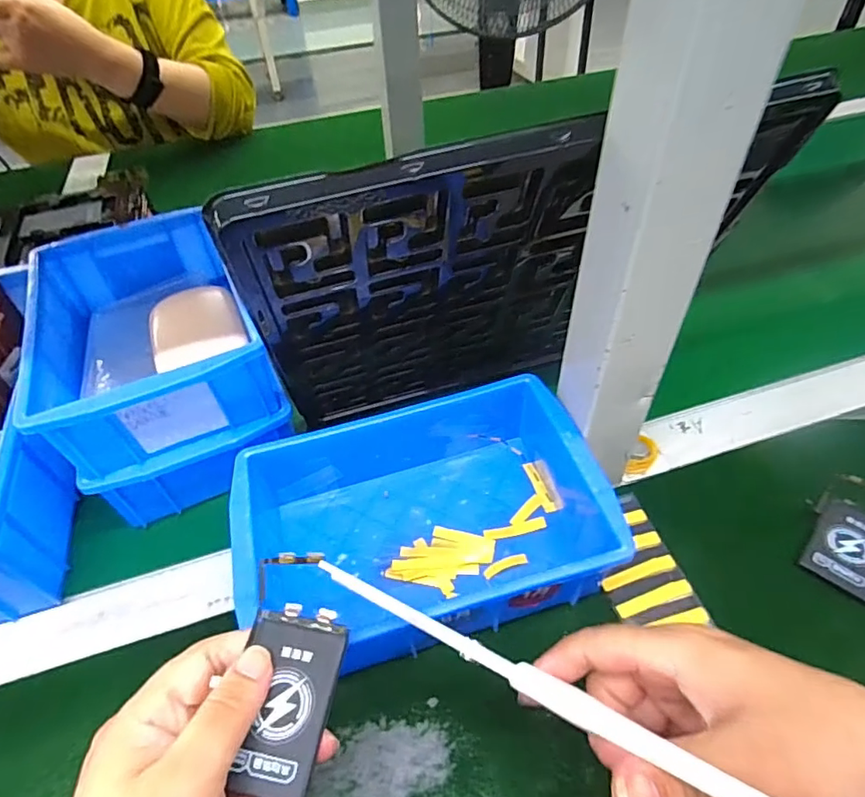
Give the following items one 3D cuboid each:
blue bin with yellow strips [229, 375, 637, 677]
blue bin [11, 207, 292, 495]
[{"bbox_3d":[-0.007,0.076,0.321,0.202,0.073,0.131,-12,45,-7],"label":"blue bin with yellow strips"},{"bbox_3d":[-0.196,-0.043,0.373,0.126,0.070,0.202,-23,50,-18],"label":"blue bin"}]

